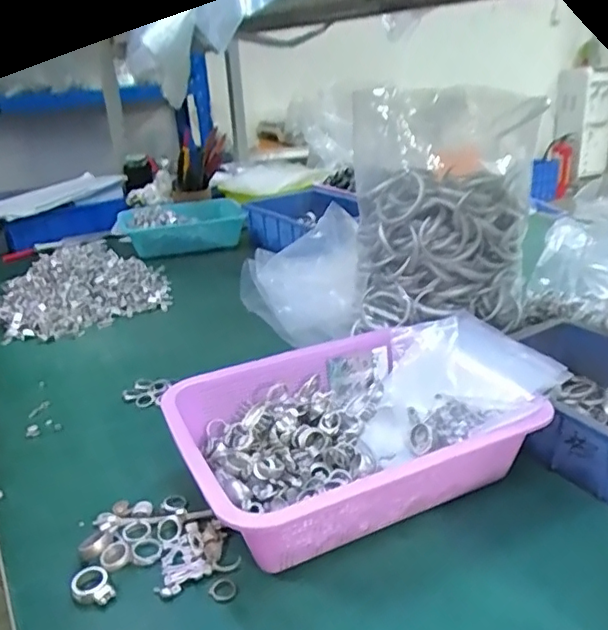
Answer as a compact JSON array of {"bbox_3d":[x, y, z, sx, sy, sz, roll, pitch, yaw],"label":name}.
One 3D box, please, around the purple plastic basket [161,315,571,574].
[{"bbox_3d":[0.057,0.105,0.538,0.331,0.096,0.218,-13,24,-23],"label":"purple plastic basket"}]

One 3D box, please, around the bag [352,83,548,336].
[{"bbox_3d":[0.160,-0.121,0.680,0.211,0.261,0.121,3,25,14],"label":"bag"}]

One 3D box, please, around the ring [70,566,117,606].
[{"bbox_3d":[-0.158,0.203,0.426,0.026,0.014,0.030,-15,24,-32],"label":"ring"}]

